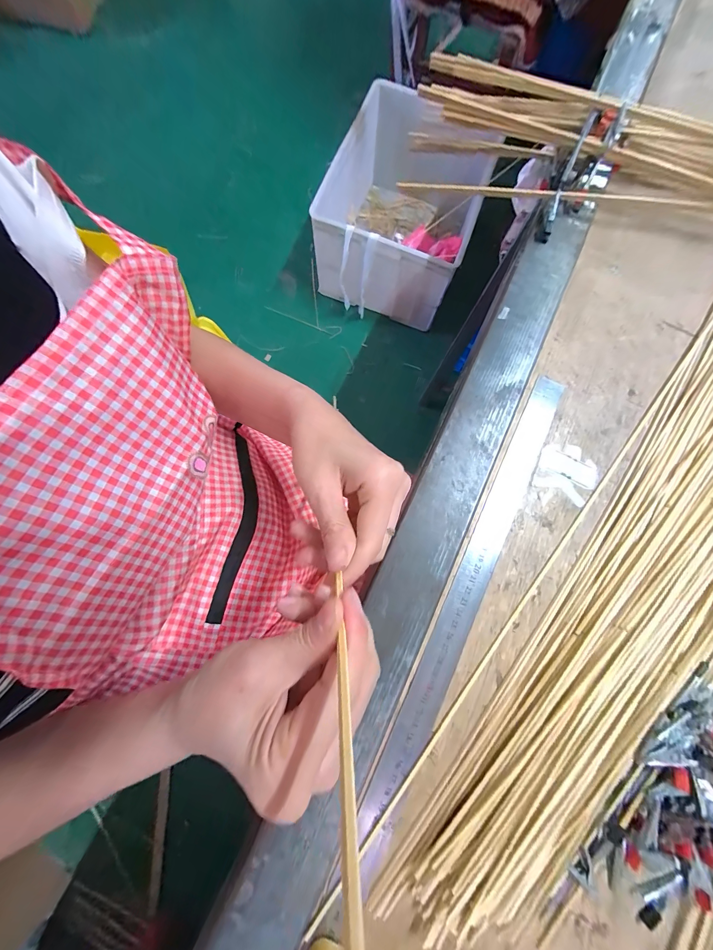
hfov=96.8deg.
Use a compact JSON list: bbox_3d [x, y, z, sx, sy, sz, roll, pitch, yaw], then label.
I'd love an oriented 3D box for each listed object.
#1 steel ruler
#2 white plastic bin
[{"bbox_3d":[0.091,0.109,0.269,0.032,0.004,0.457,29,78,-3],"label":"steel ruler"},{"bbox_3d":[0.142,-0.793,1.003,0.407,0.298,0.513,20,78,2],"label":"white plastic bin"}]

